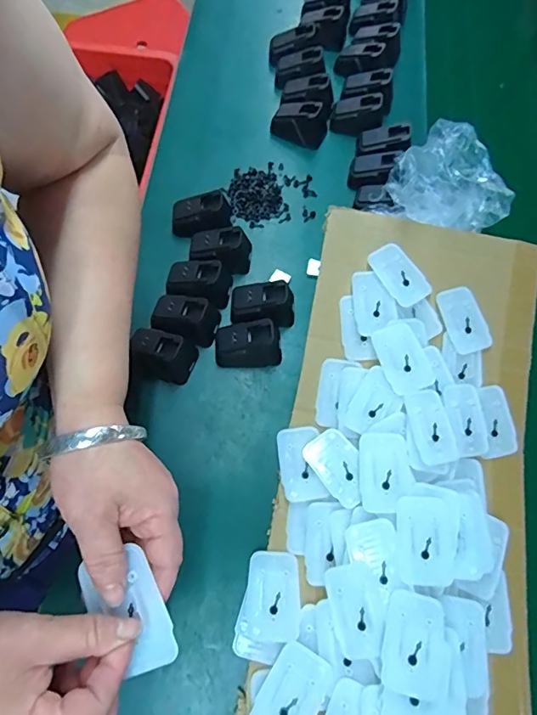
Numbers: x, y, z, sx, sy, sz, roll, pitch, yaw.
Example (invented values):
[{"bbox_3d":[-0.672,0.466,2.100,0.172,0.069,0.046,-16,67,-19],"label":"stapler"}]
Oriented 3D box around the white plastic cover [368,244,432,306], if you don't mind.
[{"bbox_3d":[0.136,-0.087,0.495,0.043,0.004,0.068,-33,78,-13],"label":"white plastic cover"}]

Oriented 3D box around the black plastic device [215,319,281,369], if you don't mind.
[{"bbox_3d":[-0.021,-0.015,0.490,0.068,0.042,0.035,1,64,-3],"label":"black plastic device"}]

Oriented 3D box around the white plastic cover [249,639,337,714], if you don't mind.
[{"bbox_3d":[0.018,0.267,0.374,0.045,0.004,0.070,25,73,23],"label":"white plastic cover"}]

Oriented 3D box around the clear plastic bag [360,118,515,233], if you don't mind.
[{"bbox_3d":[0.193,-0.179,0.503,0.114,0.078,0.100,40,68,15],"label":"clear plastic bag"}]

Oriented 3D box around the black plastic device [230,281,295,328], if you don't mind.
[{"bbox_3d":[-0.006,-0.058,0.503,0.067,0.033,0.037,3,64,-2],"label":"black plastic device"}]

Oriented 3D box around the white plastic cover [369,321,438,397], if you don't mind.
[{"bbox_3d":[0.133,0.000,0.469,0.047,0.007,0.070,-19,66,-12],"label":"white plastic cover"}]

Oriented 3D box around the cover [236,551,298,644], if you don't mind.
[{"bbox_3d":[0.004,0.206,0.411,0.049,0.007,0.069,10,57,6],"label":"cover"}]

